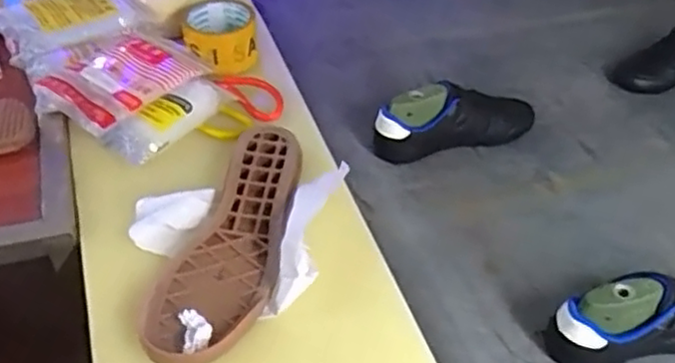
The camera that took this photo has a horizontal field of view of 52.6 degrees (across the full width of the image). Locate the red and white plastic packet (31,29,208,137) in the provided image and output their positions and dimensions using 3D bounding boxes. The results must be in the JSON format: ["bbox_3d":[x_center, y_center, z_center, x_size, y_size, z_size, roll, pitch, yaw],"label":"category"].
[{"bbox_3d":[-0.251,-0.126,0.793,0.128,0.035,0.171,24,46,20],"label":"red and white plastic packet"}]

